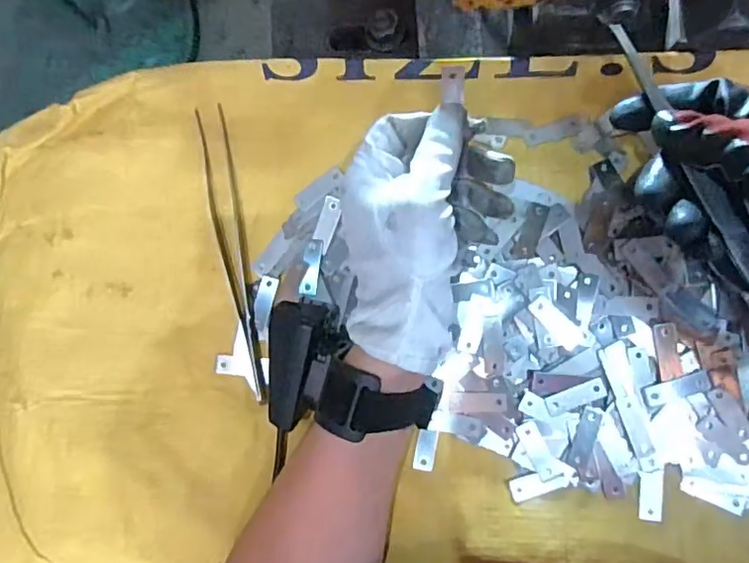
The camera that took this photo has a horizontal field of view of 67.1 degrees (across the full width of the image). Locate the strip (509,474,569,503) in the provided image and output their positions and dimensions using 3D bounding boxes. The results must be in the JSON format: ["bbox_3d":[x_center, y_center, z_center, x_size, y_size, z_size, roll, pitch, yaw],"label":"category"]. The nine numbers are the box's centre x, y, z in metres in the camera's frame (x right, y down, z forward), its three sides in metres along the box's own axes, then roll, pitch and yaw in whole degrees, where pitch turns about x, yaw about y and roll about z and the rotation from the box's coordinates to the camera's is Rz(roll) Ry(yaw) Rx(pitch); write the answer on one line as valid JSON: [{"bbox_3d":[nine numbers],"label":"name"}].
[{"bbox_3d":[0.097,0.121,0.334,0.033,0.004,0.013,-17,84,5],"label":"strip"}]

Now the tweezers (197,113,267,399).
[{"bbox_3d":[-0.092,-0.019,0.361,0.020,0.007,0.186,-10,85,5],"label":"tweezers"}]

